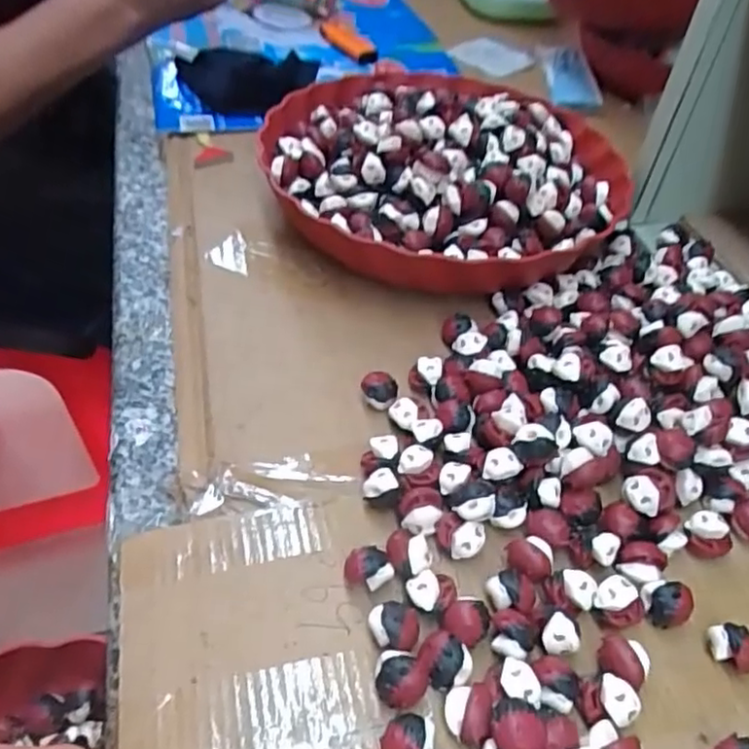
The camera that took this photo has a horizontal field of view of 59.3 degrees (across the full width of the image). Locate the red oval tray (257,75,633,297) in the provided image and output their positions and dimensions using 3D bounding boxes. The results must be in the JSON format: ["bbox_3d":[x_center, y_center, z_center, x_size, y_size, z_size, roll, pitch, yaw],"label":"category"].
[{"bbox_3d":[0.047,-0.141,0.450,0.228,0.061,0.229,27,50,19],"label":"red oval tray"}]

